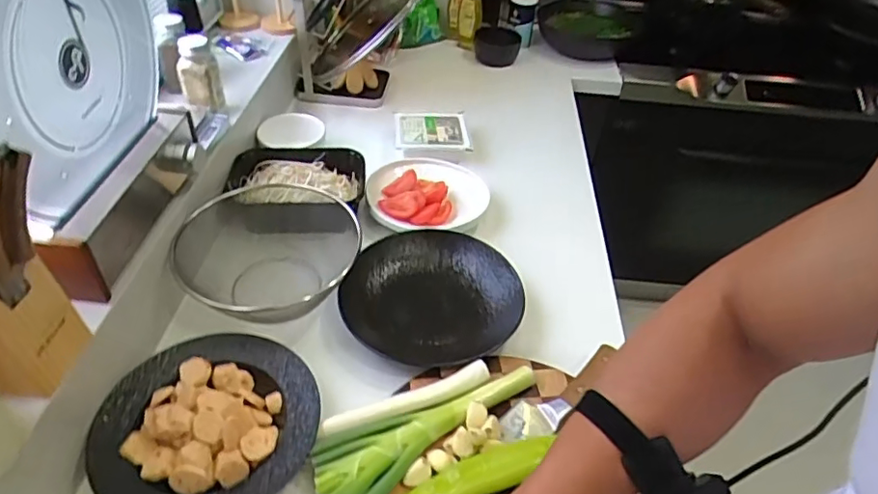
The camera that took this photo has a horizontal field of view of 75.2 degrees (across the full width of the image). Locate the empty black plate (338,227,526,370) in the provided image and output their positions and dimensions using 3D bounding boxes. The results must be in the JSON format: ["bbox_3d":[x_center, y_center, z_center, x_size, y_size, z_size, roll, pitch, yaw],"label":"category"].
[{"bbox_3d":[-0.008,0.068,0.766,0.226,0.042,0.219,3,42,-3],"label":"empty black plate"}]

